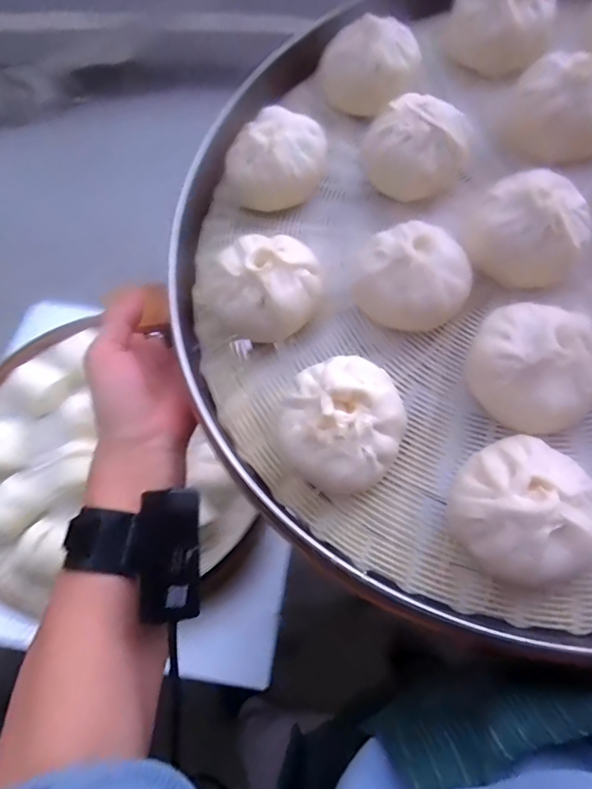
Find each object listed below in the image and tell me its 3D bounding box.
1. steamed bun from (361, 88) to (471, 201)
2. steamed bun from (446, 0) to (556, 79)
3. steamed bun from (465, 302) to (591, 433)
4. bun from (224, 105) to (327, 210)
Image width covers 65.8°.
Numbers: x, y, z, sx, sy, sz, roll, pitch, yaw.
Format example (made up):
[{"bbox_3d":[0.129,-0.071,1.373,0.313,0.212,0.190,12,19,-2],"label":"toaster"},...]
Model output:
[{"bbox_3d":[0.090,-0.178,0.329,0.070,0.043,0.073,26,67,21],"label":"steamed bun"},{"bbox_3d":[0.157,-0.284,0.348,0.077,0.048,0.071,19,64,7],"label":"steamed bun"},{"bbox_3d":[0.137,-0.017,0.263,0.070,0.039,0.066,30,66,12],"label":"steamed bun"},{"bbox_3d":[-0.015,-0.179,0.346,0.074,0.038,0.065,5,63,0],"label":"bun"}]

